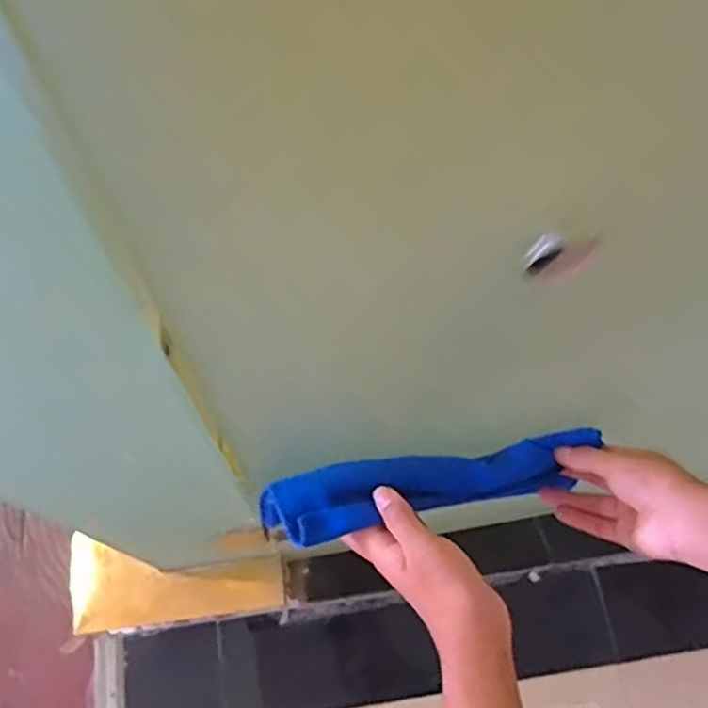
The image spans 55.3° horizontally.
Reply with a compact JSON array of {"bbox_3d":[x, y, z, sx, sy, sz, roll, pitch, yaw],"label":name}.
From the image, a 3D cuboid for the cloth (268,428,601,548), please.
[{"bbox_3d":[0.066,0.101,0.534,0.274,0.043,0.054,-6,65,-20],"label":"cloth"}]

